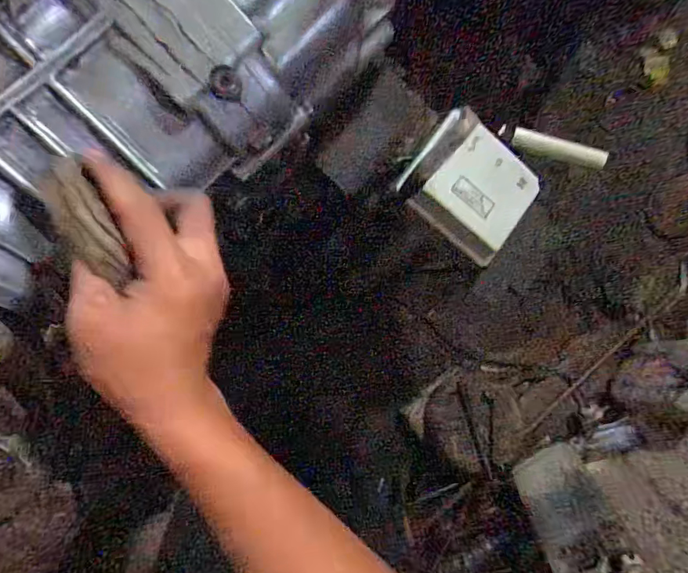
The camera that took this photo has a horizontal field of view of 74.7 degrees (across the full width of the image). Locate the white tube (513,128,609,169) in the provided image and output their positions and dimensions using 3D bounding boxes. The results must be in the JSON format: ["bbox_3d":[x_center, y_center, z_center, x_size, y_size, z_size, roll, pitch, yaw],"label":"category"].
[{"bbox_3d":[0.208,-0.135,0.440,0.014,0.125,0.015,-28,123,-4],"label":"white tube"}]

